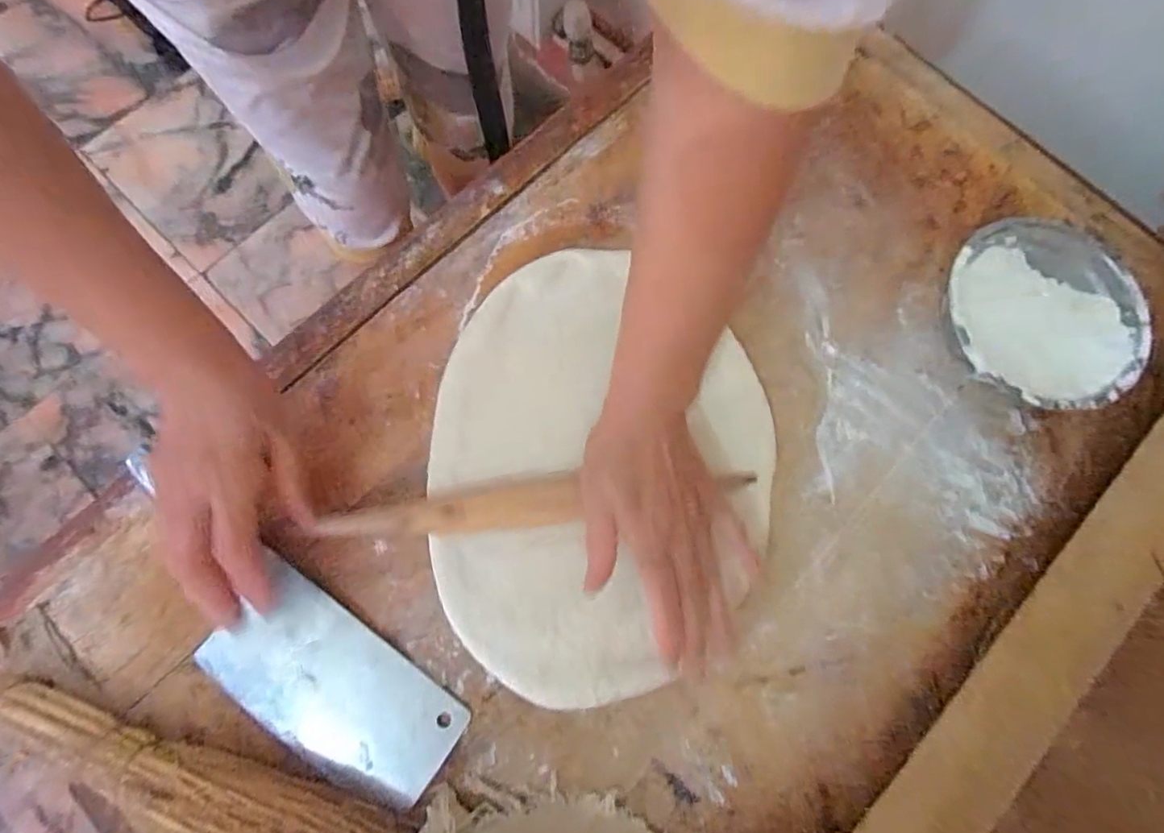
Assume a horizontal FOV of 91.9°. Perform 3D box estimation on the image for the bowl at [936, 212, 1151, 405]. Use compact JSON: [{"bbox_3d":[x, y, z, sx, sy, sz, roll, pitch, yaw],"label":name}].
[{"bbox_3d":[0.343,-0.076,0.436,0.141,0.050,0.150,0,76,-1],"label":"bowl"}]

